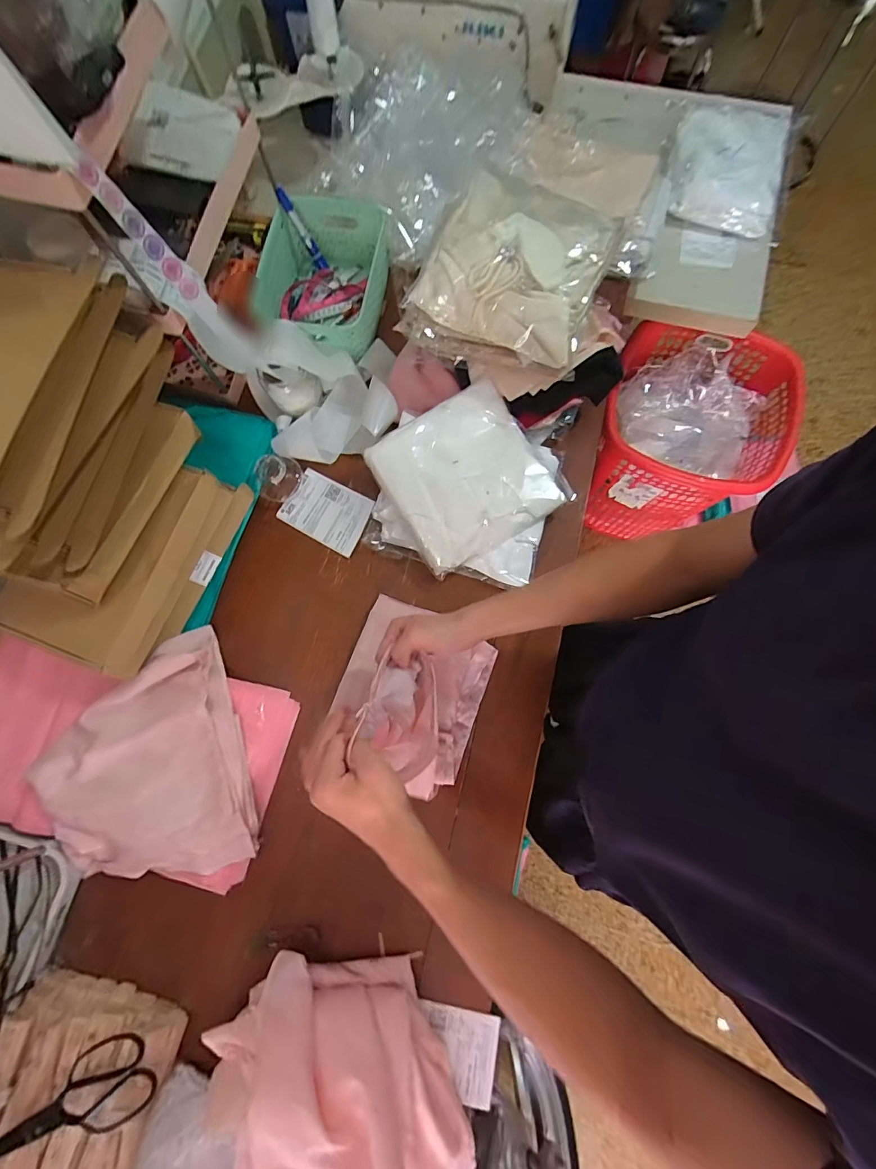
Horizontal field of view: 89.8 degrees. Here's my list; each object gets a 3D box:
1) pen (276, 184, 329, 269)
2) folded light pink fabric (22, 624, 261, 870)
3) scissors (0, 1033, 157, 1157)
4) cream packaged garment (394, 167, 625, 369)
[{"bbox_3d":[-0.241,-0.629,0.783,0.017,0.127,0.020,-47,47,-8],"label":"pen"},{"bbox_3d":[-0.412,0.253,0.624,0.264,0.063,0.326,-17,78,-2],"label":"folded light pink fabric"},{"bbox_3d":[-0.454,0.631,0.523,0.212,0.014,0.097,-21,84,-13],"label":"scissors"},{"bbox_3d":[0.103,-0.447,0.629,0.249,0.073,0.243,22,96,8],"label":"cream packaged garment"}]

